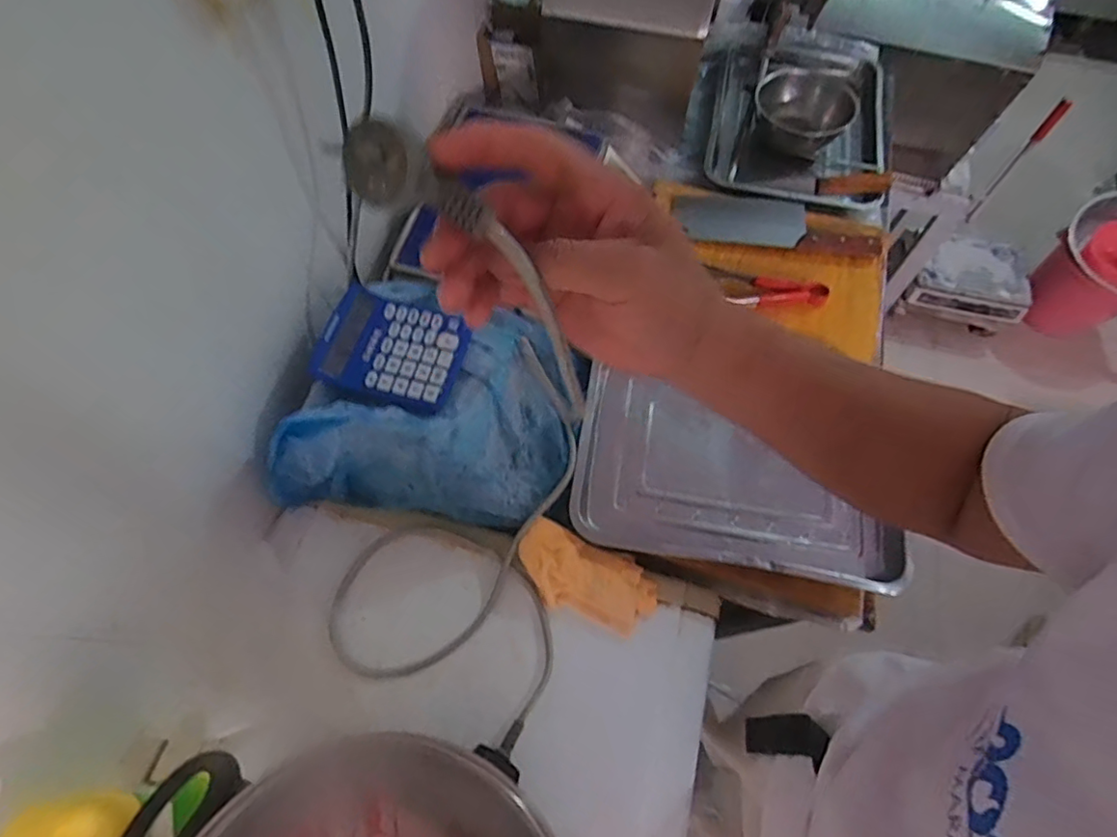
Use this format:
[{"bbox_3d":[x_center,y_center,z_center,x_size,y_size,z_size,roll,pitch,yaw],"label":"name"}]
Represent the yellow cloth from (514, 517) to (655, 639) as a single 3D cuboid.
[{"bbox_3d":[0.032,0.178,0.643,0.158,0.043,0.079,21,67,8],"label":"yellow cloth"}]

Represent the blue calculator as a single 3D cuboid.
[{"bbox_3d":[-0.180,-0.076,0.619,0.148,0.017,0.116,18,66,6],"label":"blue calculator"}]

